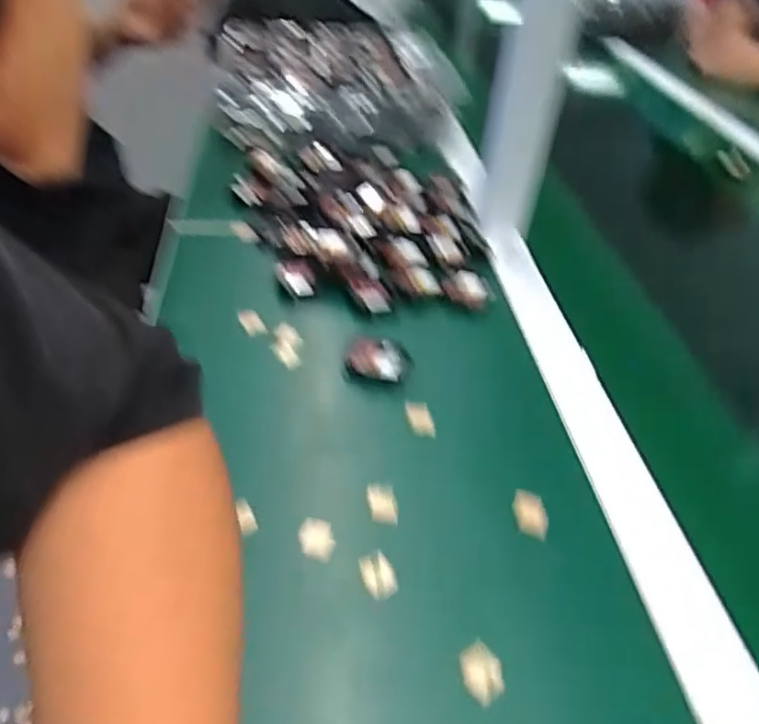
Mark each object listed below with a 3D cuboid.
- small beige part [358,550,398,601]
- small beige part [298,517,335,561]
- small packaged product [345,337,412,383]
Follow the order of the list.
[{"bbox_3d":[-0.001,0.115,0.346,0.017,0.012,0.021,-12,43,-22],"label":"small beige part"},{"bbox_3d":[-0.035,0.099,0.362,0.020,0.007,0.022,4,39,-3],"label":"small beige part"},{"bbox_3d":[0.000,-0.004,0.475,0.047,0.007,0.044,8,39,2],"label":"small packaged product"}]

